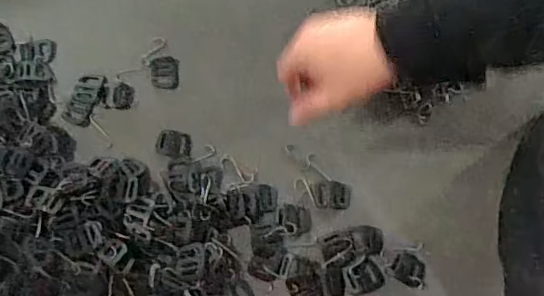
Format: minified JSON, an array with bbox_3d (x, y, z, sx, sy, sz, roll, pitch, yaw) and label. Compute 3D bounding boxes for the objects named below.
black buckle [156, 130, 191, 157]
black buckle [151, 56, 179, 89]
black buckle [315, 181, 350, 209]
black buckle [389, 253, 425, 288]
[{"bbox_3d":[-0.096,-0.004,0.544,0.032,0.005,0.025,3,76,3],"label":"black buckle"},{"bbox_3d":[-0.109,-0.077,0.566,0.028,0.006,0.033,-4,76,1],"label":"black buckle"},{"bbox_3d":[0.057,0.044,0.525,0.032,0.004,0.026,1,76,2],"label":"black buckle"},{"bbox_3d":[0.124,0.109,0.505,0.028,0.004,0.026,32,79,9],"label":"black buckle"}]

